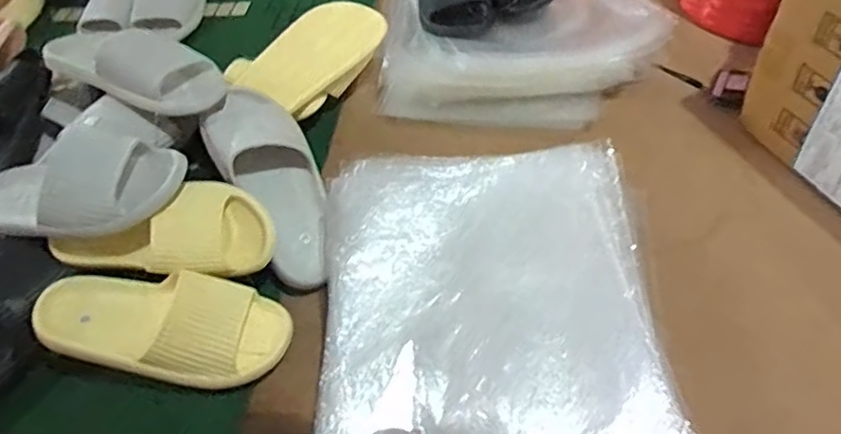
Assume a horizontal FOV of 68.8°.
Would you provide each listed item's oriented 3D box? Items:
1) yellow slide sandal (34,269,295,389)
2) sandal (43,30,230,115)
[{"bbox_3d":[-0.264,0.108,0.626,0.245,0.062,0.103,10,51,-7],"label":"yellow slide sandal"},{"bbox_3d":[-0.355,-0.198,0.767,0.227,0.073,0.101,22,57,22],"label":"sandal"}]

